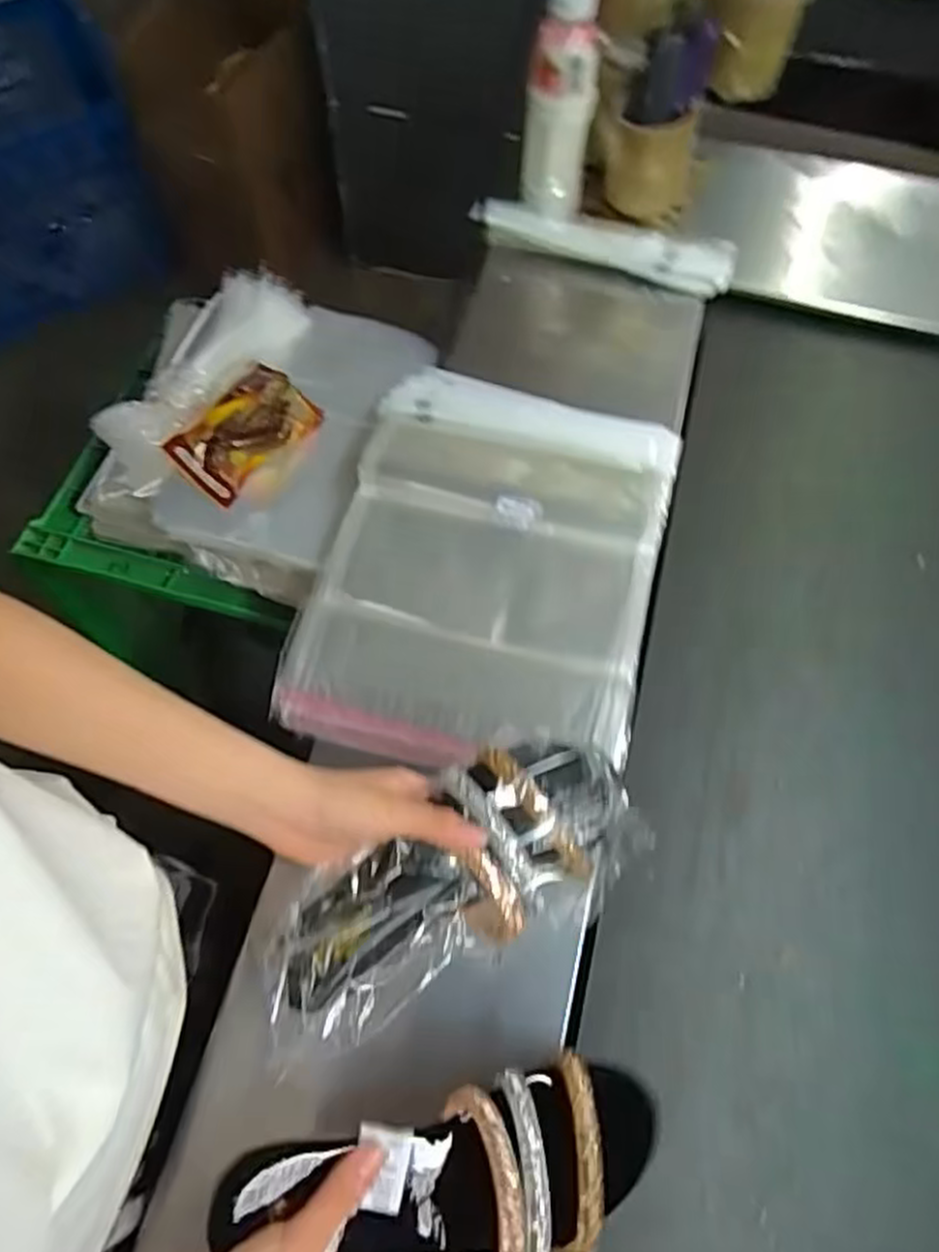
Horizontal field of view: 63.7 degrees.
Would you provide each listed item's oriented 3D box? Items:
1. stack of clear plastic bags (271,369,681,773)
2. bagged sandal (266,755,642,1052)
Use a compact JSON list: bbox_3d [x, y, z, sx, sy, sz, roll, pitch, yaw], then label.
[{"bbox_3d":[0.018,-0.058,0.658,0.277,0.020,0.365,12,67,8],"label":"stack of clear plastic bags"},{"bbox_3d":[-0.012,0.158,0.458,0.239,0.059,0.104,-33,71,-4],"label":"bagged sandal"}]

